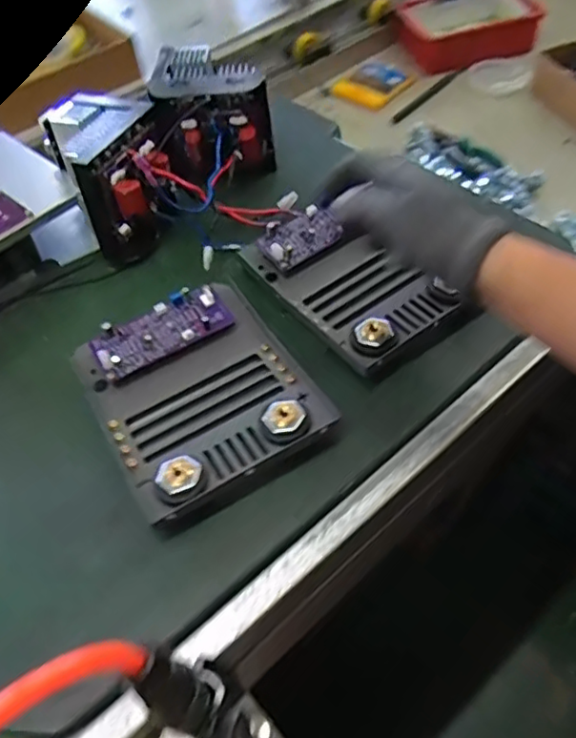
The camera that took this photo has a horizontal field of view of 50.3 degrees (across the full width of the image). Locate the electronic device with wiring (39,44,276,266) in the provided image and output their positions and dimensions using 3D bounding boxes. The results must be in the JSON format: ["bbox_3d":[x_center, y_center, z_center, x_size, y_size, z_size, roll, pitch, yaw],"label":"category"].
[{"bbox_3d":[-0.122,-0.213,0.624,0.207,0.114,0.156,-34,56,-18],"label":"electronic device with wiring"}]

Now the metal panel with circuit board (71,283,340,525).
[{"bbox_3d":[-0.068,0.019,0.480,0.152,0.043,0.175,-28,54,-14],"label":"metal panel with circuit board"}]

